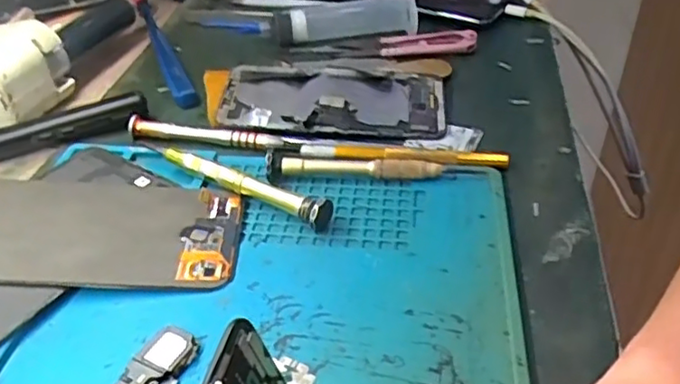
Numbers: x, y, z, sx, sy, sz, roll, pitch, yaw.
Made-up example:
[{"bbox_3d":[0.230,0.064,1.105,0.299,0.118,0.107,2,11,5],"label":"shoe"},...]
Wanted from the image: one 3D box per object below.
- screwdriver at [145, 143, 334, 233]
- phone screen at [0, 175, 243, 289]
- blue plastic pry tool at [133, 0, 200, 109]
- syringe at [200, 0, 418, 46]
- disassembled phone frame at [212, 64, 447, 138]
[{"bbox_3d":[-0.056,-0.007,0.334,0.118,0.017,0.013,20,43,24],"label":"screwdriver"},{"bbox_3d":[-0.125,0.016,0.306,0.150,0.005,0.070,3,42,-5],"label":"phone screen"},{"bbox_3d":[-0.133,-0.112,0.472,0.015,0.017,0.184,-16,40,-17],"label":"blue plastic pry tool"},{"bbox_3d":[-0.023,-0.131,0.482,0.160,0.019,0.037,-1,38,0],"label":"syringe"},{"bbox_3d":[-0.004,-0.060,0.406,0.137,0.009,0.072,2,38,4],"label":"disassembled phone frame"}]

